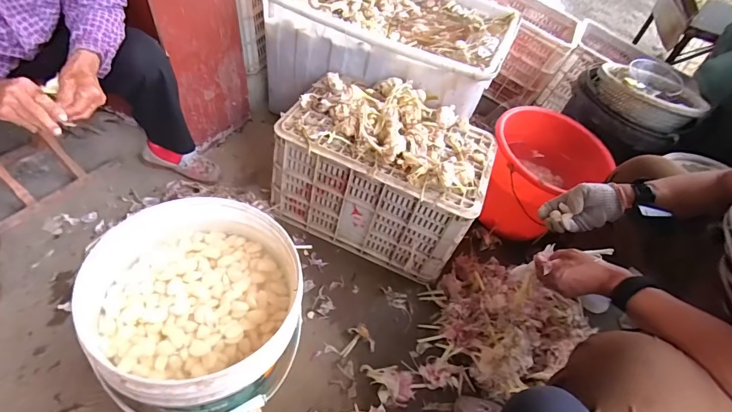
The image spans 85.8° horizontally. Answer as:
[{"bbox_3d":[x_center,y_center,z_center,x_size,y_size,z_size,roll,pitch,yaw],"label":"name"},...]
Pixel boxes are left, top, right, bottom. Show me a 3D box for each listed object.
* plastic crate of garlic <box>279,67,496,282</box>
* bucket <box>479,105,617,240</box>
[{"bbox_3d":[0.052,-0.089,1.043,0.488,0.344,0.311,18,46,11],"label":"plastic crate of garlic"},{"bbox_3d":[0.495,-0.090,1.139,0.286,0.264,0.313,3,45,-3],"label":"bucket"}]

